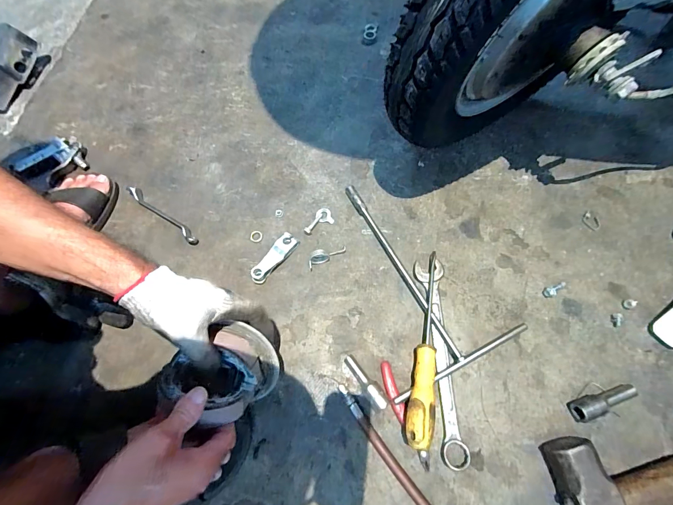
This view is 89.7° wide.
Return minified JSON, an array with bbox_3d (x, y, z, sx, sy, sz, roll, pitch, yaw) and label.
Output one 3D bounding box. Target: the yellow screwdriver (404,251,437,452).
[{"bbox_3d":[0.115,0.109,0.431,0.030,0.025,0.248,11,56,7],"label":"yellow screwdriver"}]

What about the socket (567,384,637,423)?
[{"bbox_3d":[0.318,0.176,0.402,0.080,0.023,0.023,-20,69,-5],"label":"socket"}]

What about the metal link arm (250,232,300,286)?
[{"bbox_3d":[-0.091,0.010,0.500,0.026,0.018,0.086,35,74,15],"label":"metal link arm"}]

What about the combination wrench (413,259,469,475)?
[{"bbox_3d":[0.133,0.131,0.438,0.040,0.014,0.254,-1,68,3],"label":"combination wrench"}]

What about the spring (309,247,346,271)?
[{"bbox_3d":[-0.015,0.003,0.493,0.060,0.026,0.014,-26,69,-7],"label":"spring"}]

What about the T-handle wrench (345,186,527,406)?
[{"bbox_3d":[0.093,0.021,0.483,0.194,0.020,0.302,-26,69,-7],"label":"T-handle wrench"}]

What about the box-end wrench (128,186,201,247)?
[{"bbox_3d":[-0.275,-0.060,0.534,0.155,0.013,0.017,35,74,15],"label":"box-end wrench"}]

